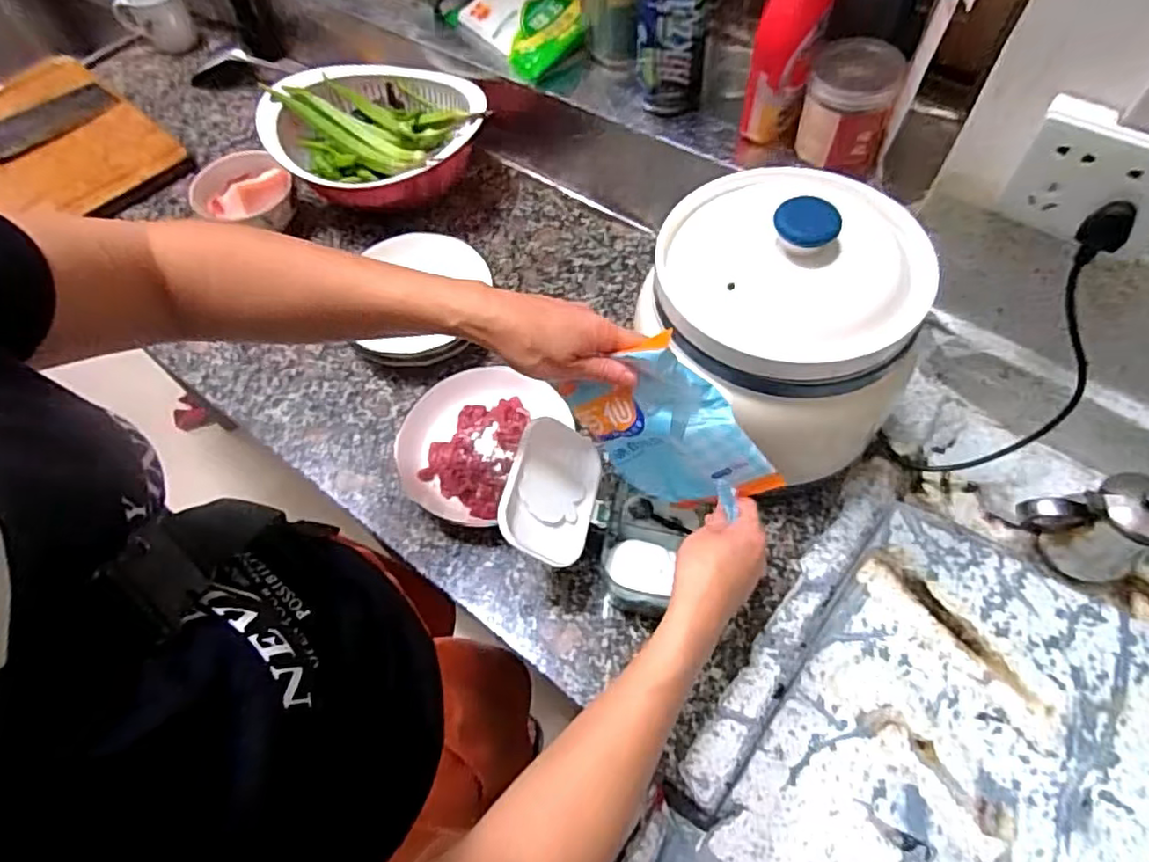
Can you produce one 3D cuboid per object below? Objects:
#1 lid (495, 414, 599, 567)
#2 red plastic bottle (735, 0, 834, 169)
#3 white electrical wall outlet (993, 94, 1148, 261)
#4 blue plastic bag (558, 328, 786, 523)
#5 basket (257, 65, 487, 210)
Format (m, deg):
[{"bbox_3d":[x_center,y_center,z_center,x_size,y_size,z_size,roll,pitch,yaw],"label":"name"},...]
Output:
[{"bbox_3d":[-0.017,0.048,0.511,0.081,0.007,0.115,32,56,-25],"label":"lid"},{"bbox_3d":[0.202,-0.396,0.568,0.059,0.280,0.073,13,62,9],"label":"red plastic bottle"},{"bbox_3d":[0.377,-0.177,0.451,0.109,0.088,0.019,33,67,19],"label":"white electrical wall outlet"},{"bbox_3d":[0.069,0.000,0.475,0.151,0.107,0.045,48,42,-20],"label":"blue plastic bag"},{"bbox_3d":[-0.248,-0.363,0.810,0.272,0.113,0.220,15,63,10],"label":"basket"}]

